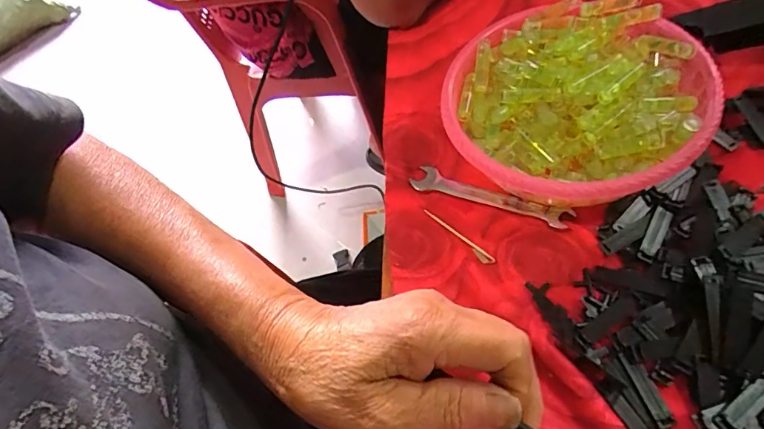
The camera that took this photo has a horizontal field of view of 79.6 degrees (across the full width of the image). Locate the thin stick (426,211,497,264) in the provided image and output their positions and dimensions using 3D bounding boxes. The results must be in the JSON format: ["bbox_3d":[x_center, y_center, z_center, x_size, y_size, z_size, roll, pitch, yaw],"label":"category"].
[{"bbox_3d":[0.052,0.015,0.320,0.061,0.004,0.007,38,65,26],"label":"thin stick"}]

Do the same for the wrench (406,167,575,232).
[{"bbox_3d":[0.076,-0.015,0.329,0.113,0.009,0.019,21,59,18],"label":"wrench"}]

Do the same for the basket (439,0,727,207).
[{"bbox_3d":[0.128,-0.073,0.323,0.168,0.069,0.163,5,55,8],"label":"basket"}]

